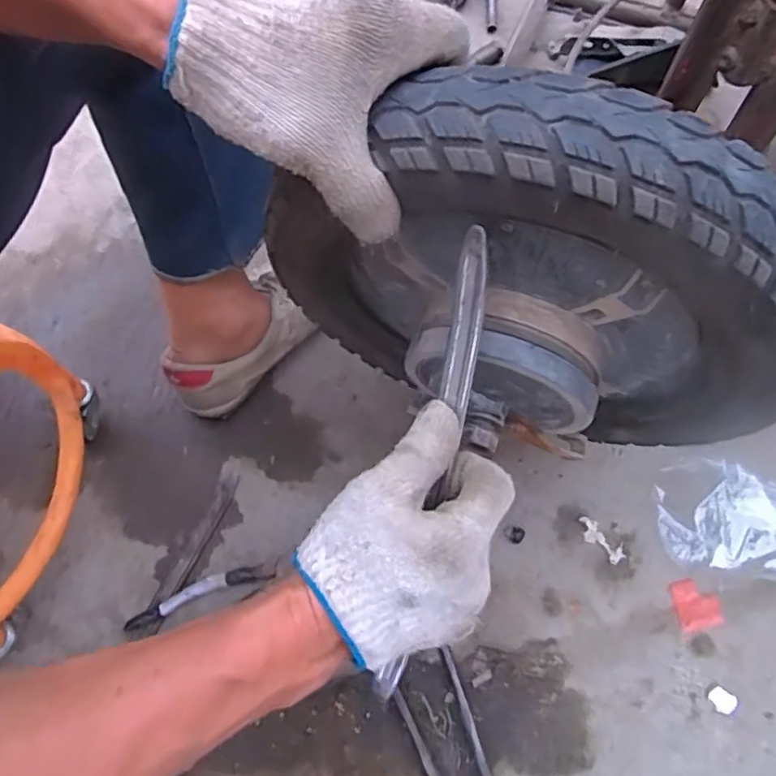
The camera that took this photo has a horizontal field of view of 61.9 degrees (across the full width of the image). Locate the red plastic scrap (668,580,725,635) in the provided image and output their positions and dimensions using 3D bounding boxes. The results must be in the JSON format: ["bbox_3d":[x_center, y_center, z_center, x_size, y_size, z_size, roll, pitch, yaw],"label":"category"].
[{"bbox_3d":[0.283,0.198,0.593,0.039,0.006,0.044,-12,66,-3],"label":"red plastic scrap"}]

